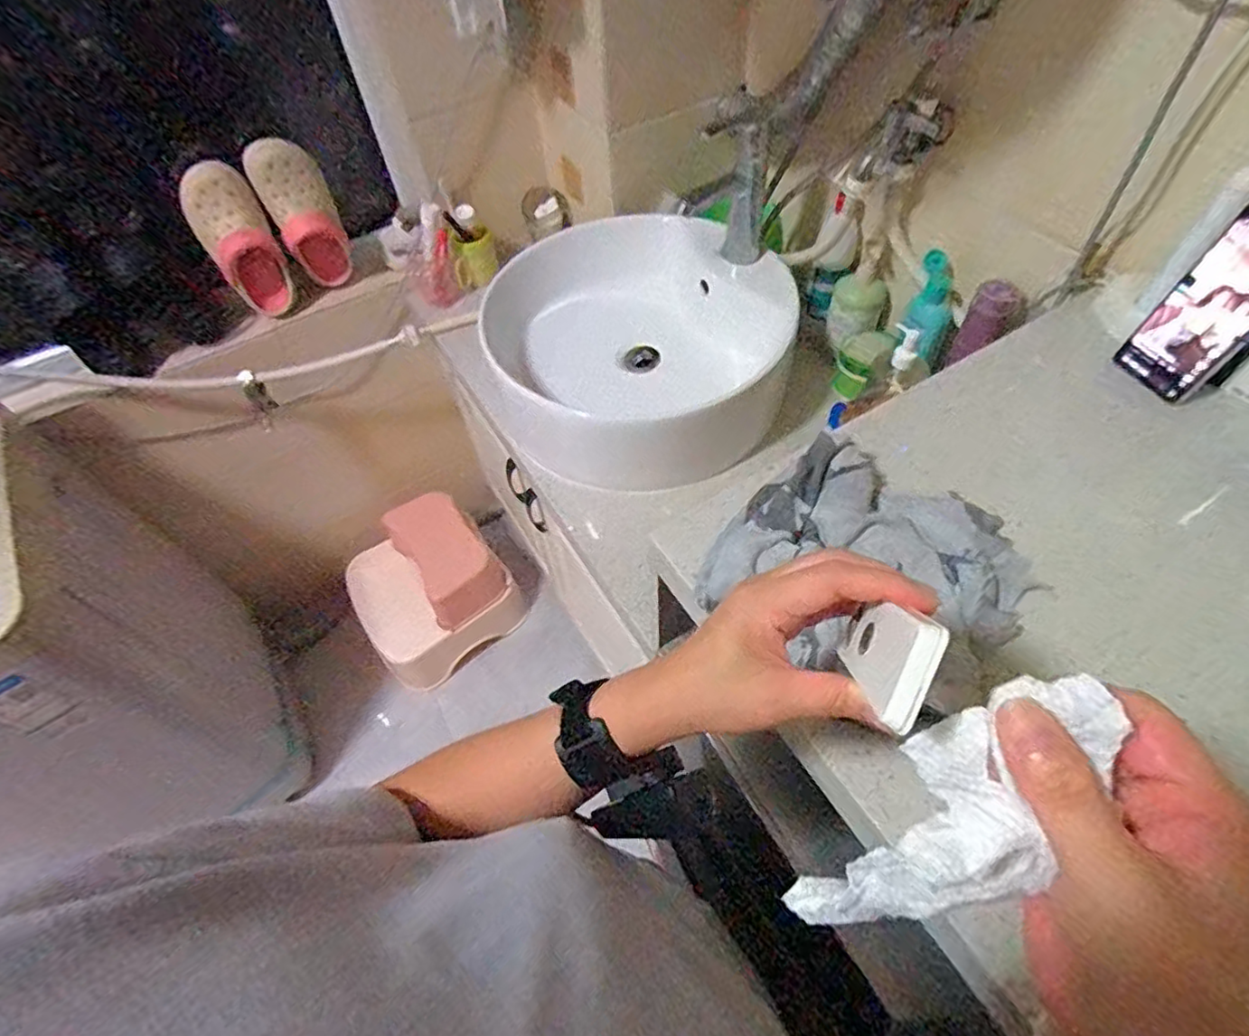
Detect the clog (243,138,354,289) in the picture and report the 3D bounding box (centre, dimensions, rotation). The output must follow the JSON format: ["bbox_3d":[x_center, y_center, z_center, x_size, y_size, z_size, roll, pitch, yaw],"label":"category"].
[{"bbox_3d":[-0.565,-0.529,1.110,0.106,0.268,0.077,-26,57,-14],"label":"clog"}]

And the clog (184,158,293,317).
[{"bbox_3d":[-0.659,-0.461,1.088,0.107,0.268,0.085,-31,58,-16],"label":"clog"}]

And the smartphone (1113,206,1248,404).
[{"bbox_3d":[0.512,-0.179,0.539,0.009,0.153,0.075,-10,53,-18],"label":"smartphone"}]

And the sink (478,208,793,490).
[{"bbox_3d":[0.007,-0.275,0.955,0.401,0.176,0.405,-2,55,3],"label":"sink"}]

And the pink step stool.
[{"bbox_3d":[-0.487,0.142,1.491,0.341,0.230,0.355,-36,60,-19],"label":"pink step stool"}]

